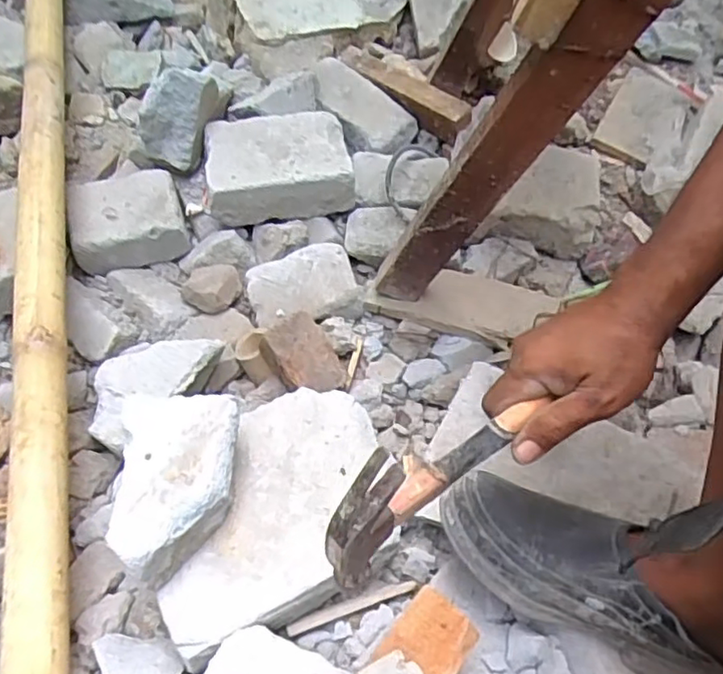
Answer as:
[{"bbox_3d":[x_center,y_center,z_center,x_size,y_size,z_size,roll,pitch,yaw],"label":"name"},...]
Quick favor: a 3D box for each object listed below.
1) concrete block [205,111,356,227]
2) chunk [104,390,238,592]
[{"bbox_3d":[-0.120,-0.246,0.893,0.193,0.062,0.148,-9,60,-9],"label":"concrete block"},{"bbox_3d":[-0.169,0.132,0.572,0.109,0.066,0.163,-2,59,-5],"label":"chunk"}]

